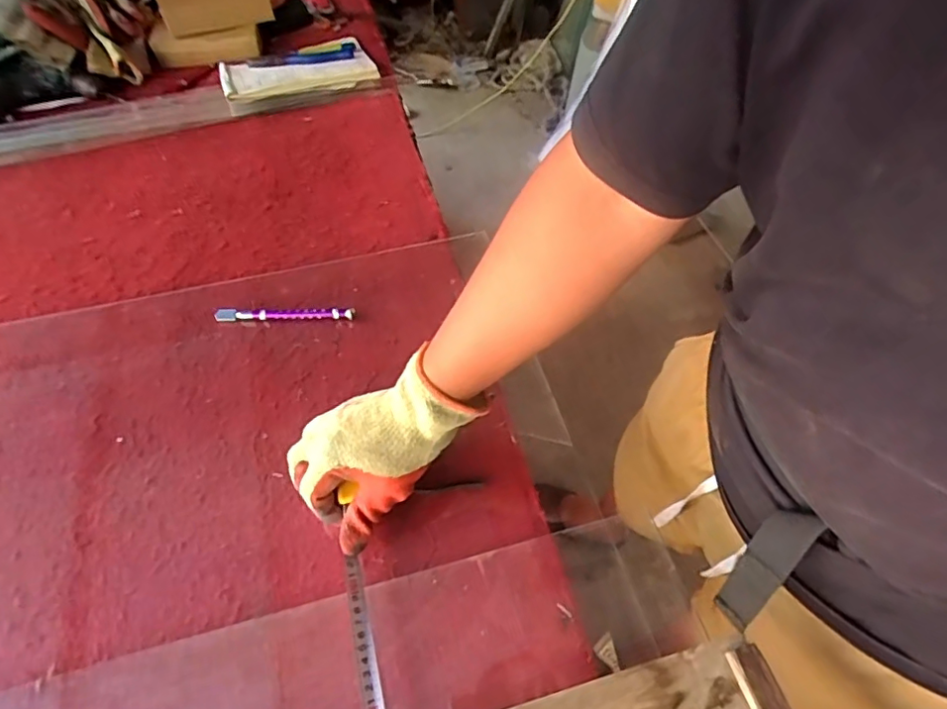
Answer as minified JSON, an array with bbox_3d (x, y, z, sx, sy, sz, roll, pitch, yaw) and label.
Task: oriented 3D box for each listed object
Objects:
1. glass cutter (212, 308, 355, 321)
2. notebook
[{"bbox_3d":[-0.237,-0.051,0.706,0.174,0.012,0.015,0,55,2],"label":"glass cutter"},{"bbox_3d":[-0.351,-0.567,1.116,0.285,0.021,0.238,-18,49,-14],"label":"notebook"}]

